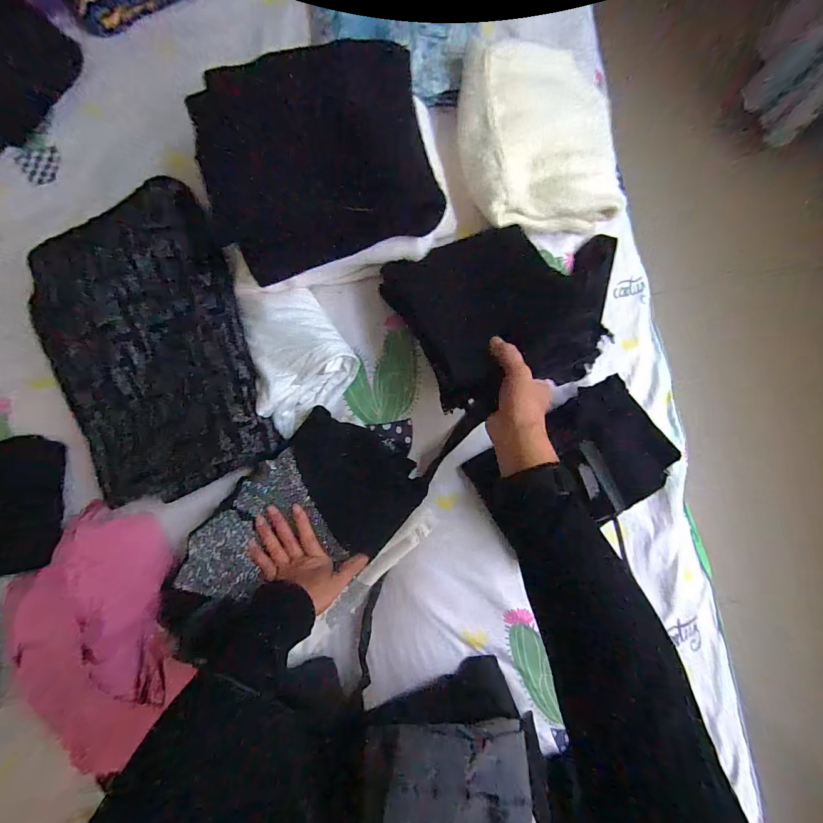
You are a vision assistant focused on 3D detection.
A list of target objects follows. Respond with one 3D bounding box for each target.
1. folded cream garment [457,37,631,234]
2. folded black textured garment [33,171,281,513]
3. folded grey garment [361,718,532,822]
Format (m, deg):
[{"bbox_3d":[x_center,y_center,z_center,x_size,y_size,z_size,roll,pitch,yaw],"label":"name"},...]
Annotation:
[{"bbox_3d":[0.173,-0.369,0.545,0.204,0.080,0.250,-9,85,-4],"label":"folded cream garment"},{"bbox_3d":[-0.351,-0.074,0.533,0.284,0.048,0.385,-24,85,1],"label":"folded black textured garment"},{"bbox_3d":[0.037,0.410,0.416,0.170,0.013,0.134,-12,47,13],"label":"folded grey garment"}]

